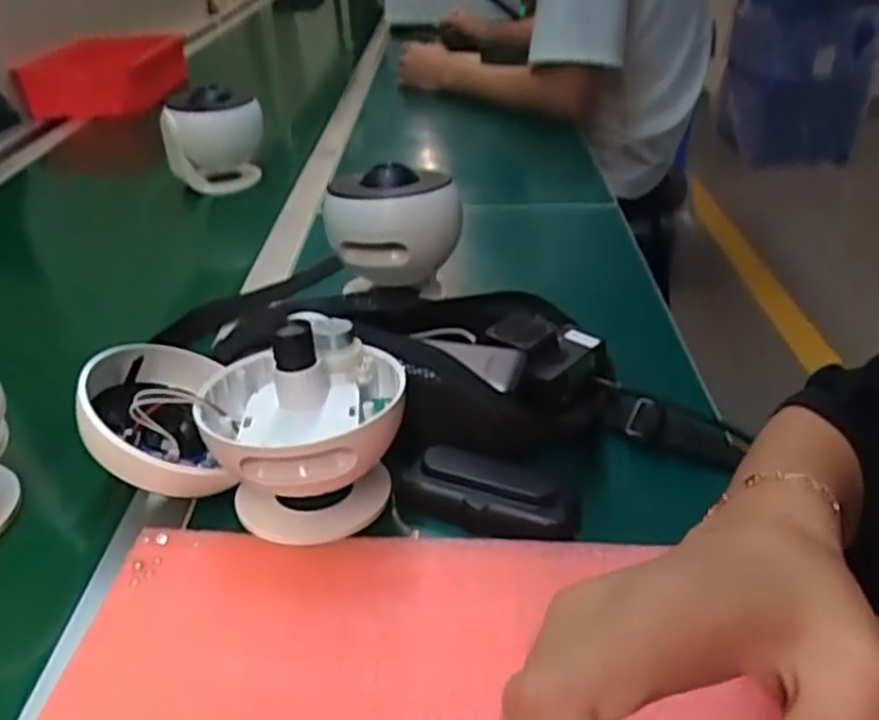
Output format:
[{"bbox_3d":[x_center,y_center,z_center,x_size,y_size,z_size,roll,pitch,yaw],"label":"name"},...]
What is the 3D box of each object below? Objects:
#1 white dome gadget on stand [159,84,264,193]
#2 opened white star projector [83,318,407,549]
[{"bbox_3d":[-0.310,-0.313,1.006,0.128,0.120,0.158,-12,34,-10],"label":"white dome gadget on stand"},{"bbox_3d":[-0.126,0.032,0.448,0.217,0.095,0.117,8,35,15],"label":"opened white star projector"}]

